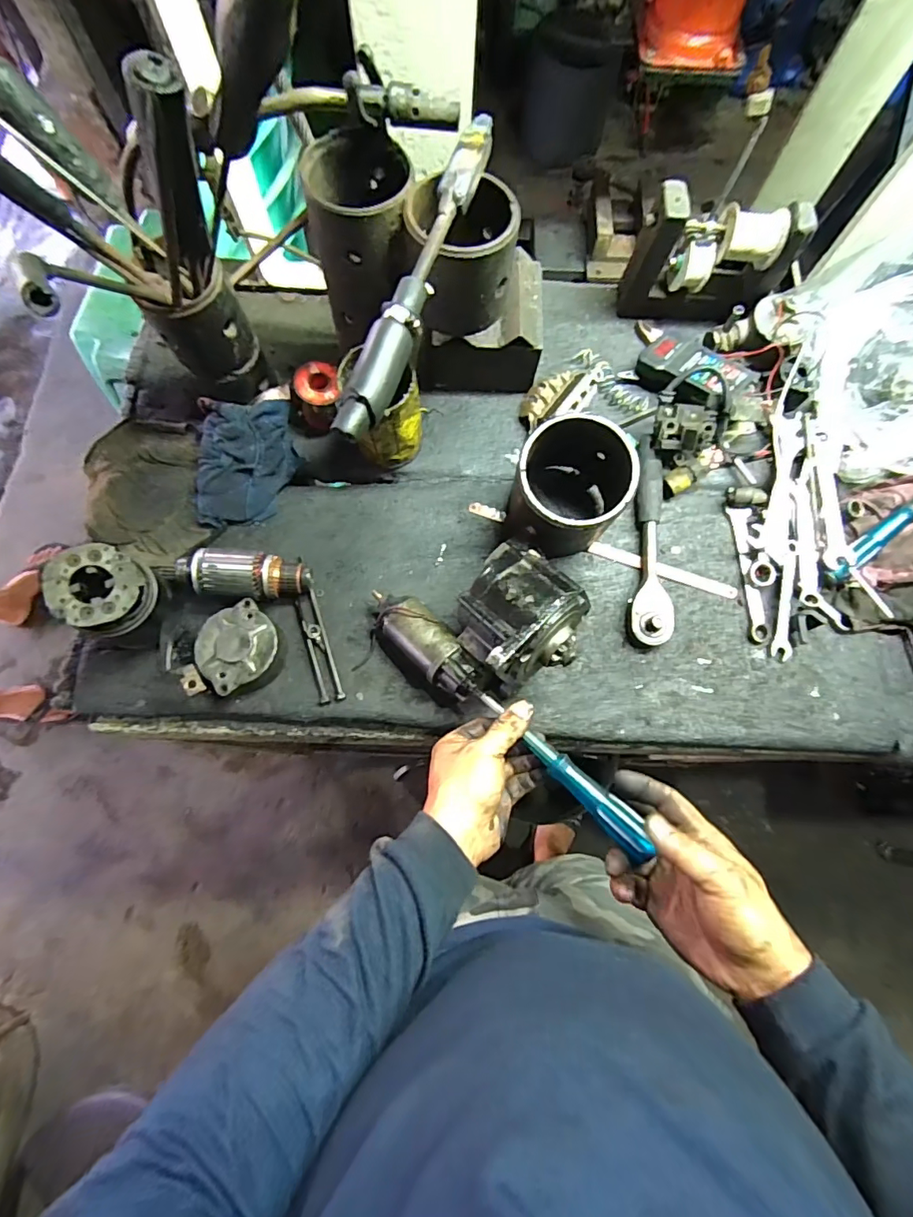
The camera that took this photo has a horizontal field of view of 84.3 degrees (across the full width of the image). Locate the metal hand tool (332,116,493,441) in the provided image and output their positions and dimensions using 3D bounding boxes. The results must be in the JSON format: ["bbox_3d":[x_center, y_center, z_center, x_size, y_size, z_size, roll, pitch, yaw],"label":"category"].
[{"bbox_3d":[-0.025,-0.238,0.359,0.026,0.029,0.267,20,75,4],"label":"metal hand tool"}]

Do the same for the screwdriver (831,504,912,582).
[{"bbox_3d":[0.471,-0.104,0.521,0.203,0.020,0.021,-44,80,2],"label":"screwdriver"}]

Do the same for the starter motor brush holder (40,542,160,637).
[{"bbox_3d":[-0.310,-0.017,0.443,0.066,0.048,0.067,0,75,-2],"label":"starter motor brush holder"}]

